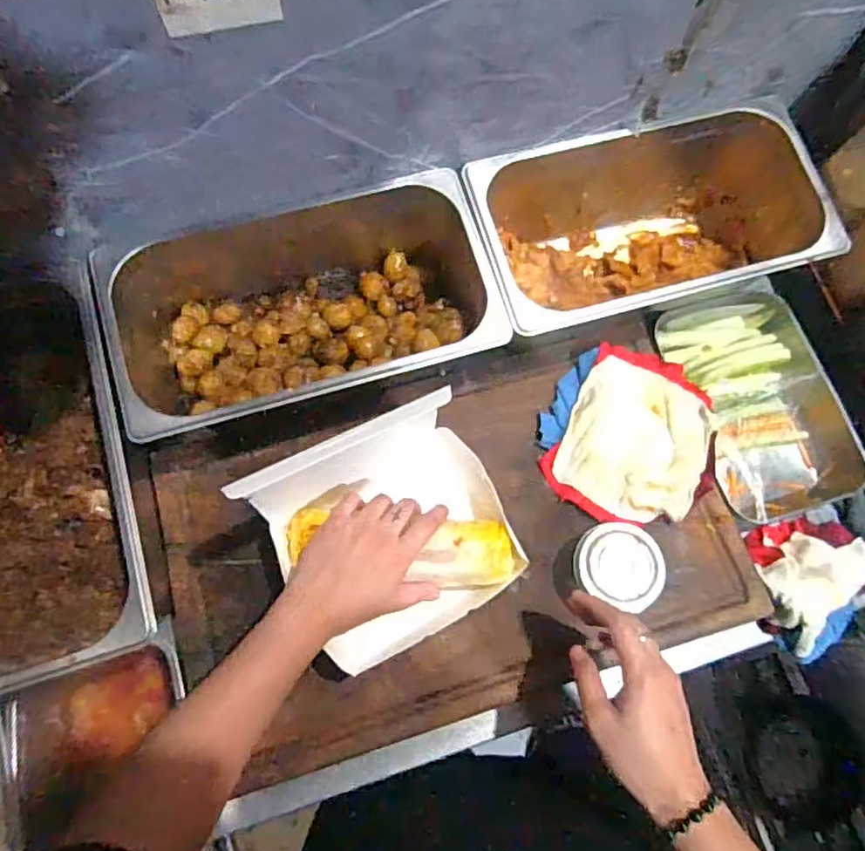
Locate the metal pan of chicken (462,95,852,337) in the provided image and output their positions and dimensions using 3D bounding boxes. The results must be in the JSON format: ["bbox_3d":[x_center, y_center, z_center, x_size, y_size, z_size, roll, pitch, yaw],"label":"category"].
[{"bbox_3d":[0.198,-0.191,0.628,0.322,0.152,0.192,-15,74,-6],"label":"metal pan of chicken"}]

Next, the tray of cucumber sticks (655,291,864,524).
[{"bbox_3d":[0.325,-0.018,0.641,0.146,0.076,0.234,-18,74,-7],"label":"tray of cucumber sticks"}]

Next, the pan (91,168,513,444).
[{"bbox_3d":[-0.115,-0.110,0.569,0.317,0.115,0.194,-16,74,-7],"label":"pan"}]

